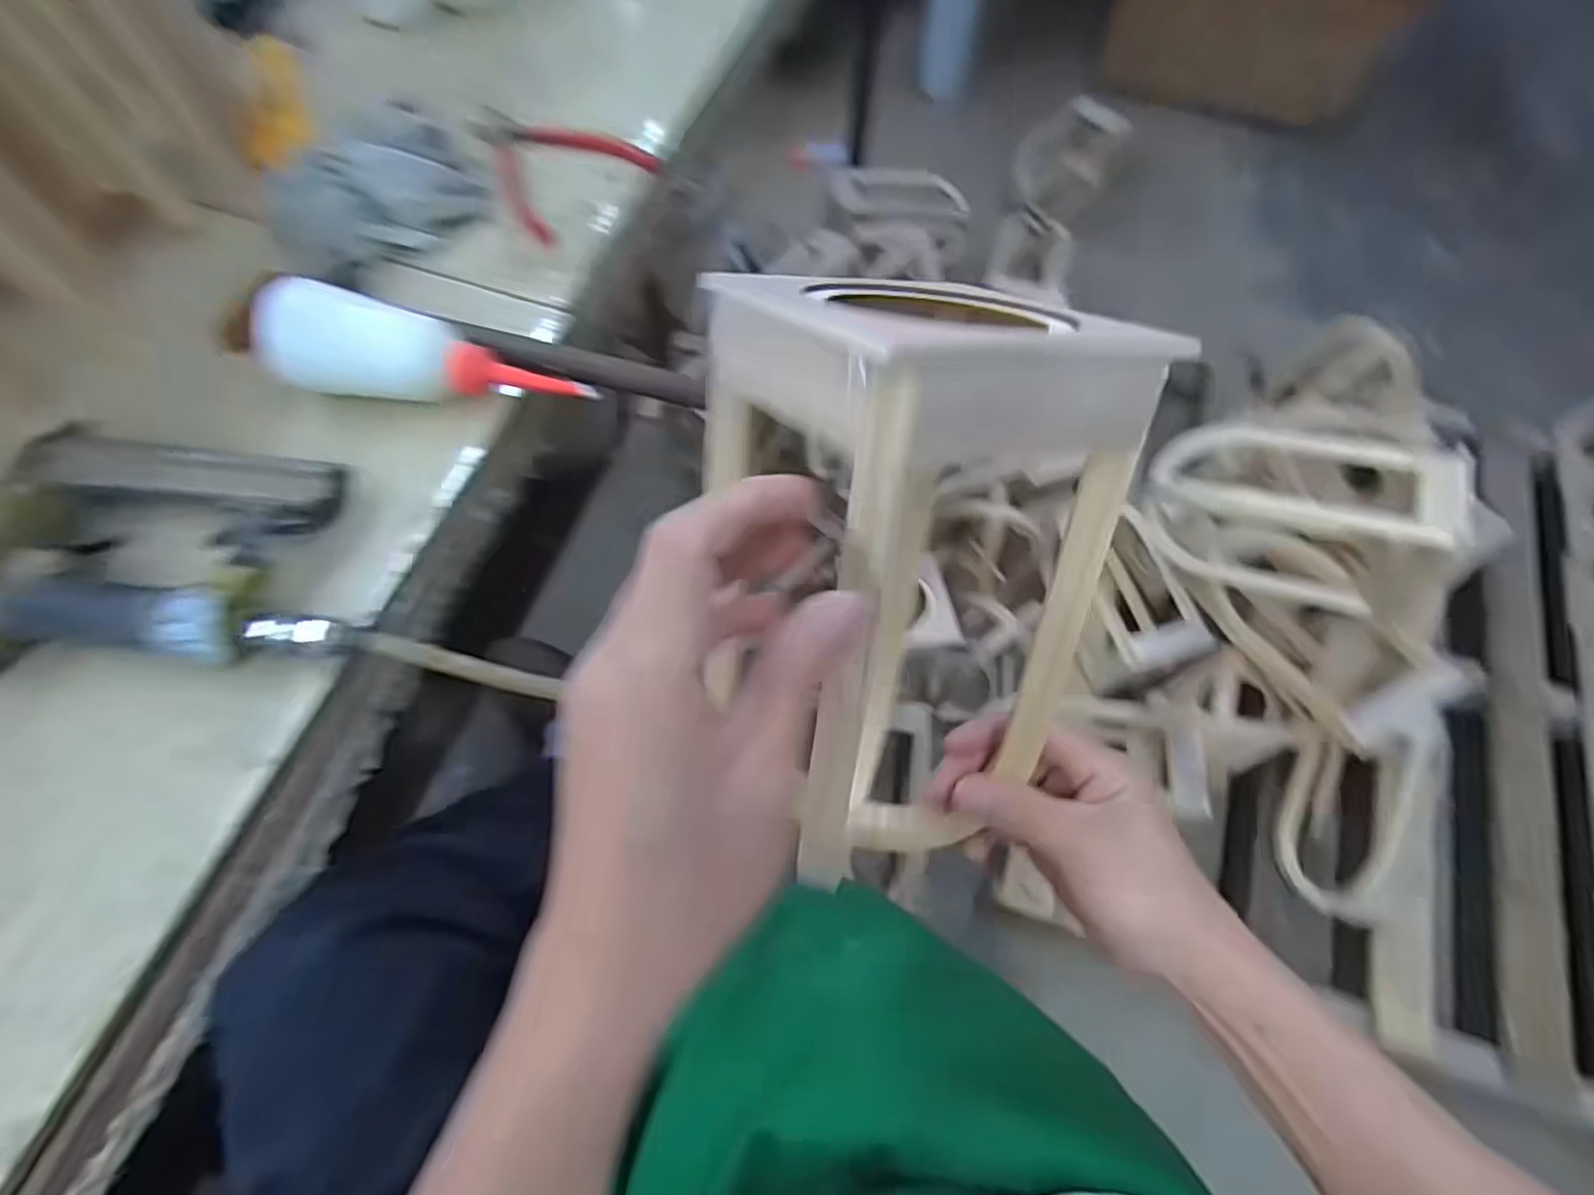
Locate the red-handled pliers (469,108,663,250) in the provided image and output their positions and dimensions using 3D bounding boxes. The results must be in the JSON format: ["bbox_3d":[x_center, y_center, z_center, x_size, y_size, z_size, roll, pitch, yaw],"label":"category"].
[{"bbox_3d":[-0.200,-0.337,0.572,0.151,0.023,0.126,36,70,14],"label":"red-handled pliers"}]

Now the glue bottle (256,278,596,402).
[{"bbox_3d":[-0.231,-0.146,0.455,0.162,0.045,0.052,7,64,-20],"label":"glue bottle"}]

